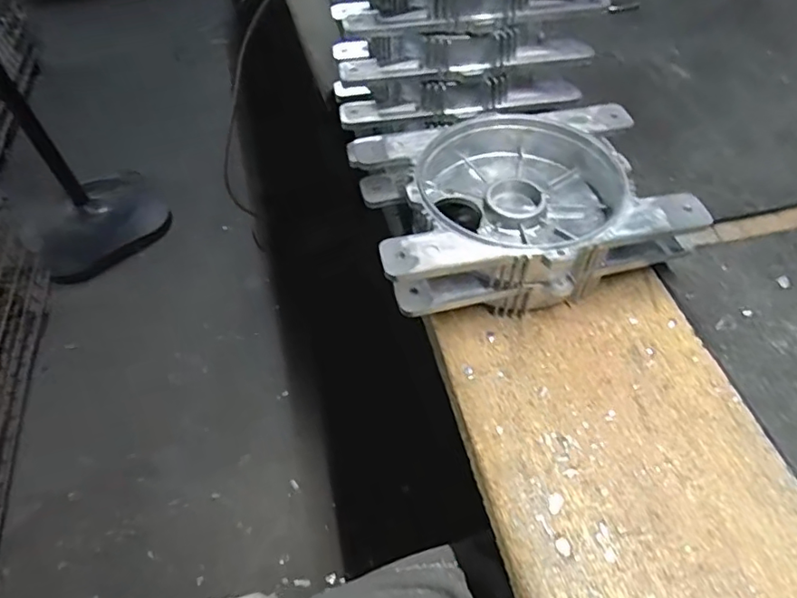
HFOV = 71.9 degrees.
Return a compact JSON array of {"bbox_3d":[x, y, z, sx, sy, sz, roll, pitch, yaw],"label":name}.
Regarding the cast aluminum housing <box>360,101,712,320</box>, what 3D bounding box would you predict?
[{"bbox_3d":[0.106,-0.077,0.516,0.259,0.093,0.186,-14,51,-7],"label":"cast aluminum housing"}]

